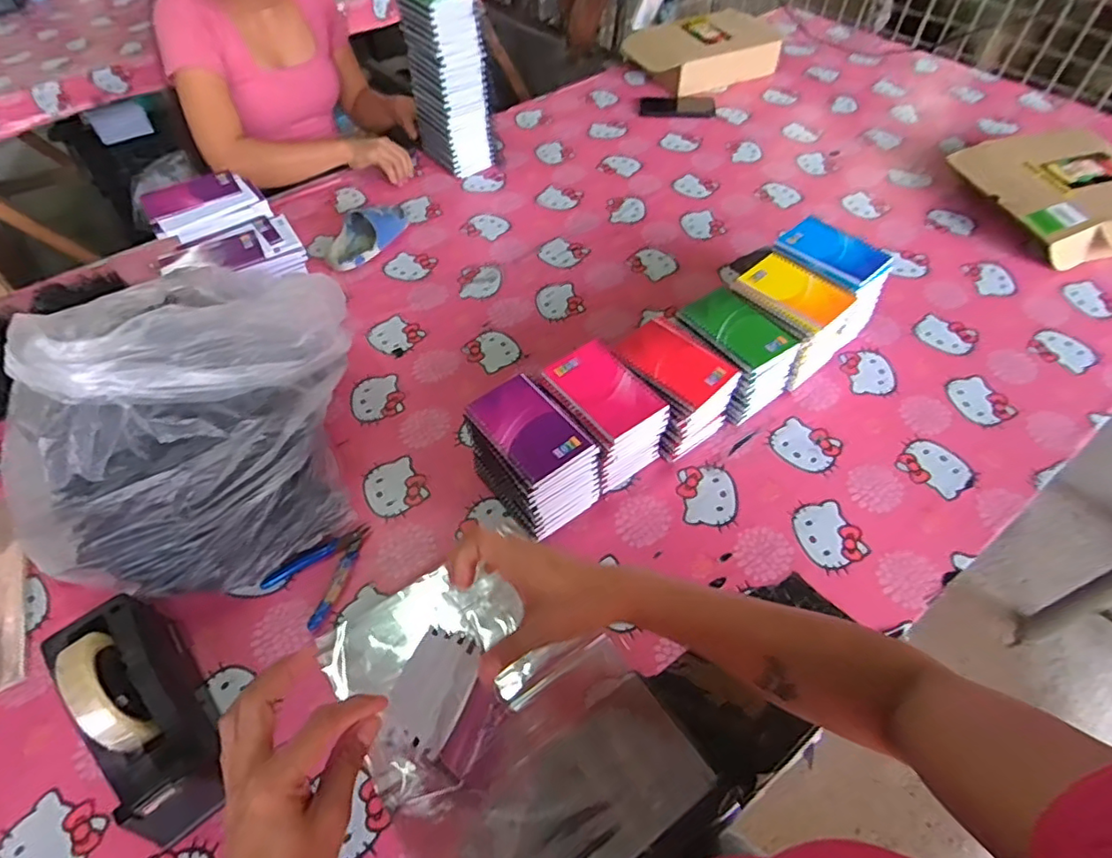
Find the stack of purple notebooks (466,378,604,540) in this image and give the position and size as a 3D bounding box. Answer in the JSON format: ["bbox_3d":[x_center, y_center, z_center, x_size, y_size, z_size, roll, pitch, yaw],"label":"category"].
[{"bbox_3d":[-0.026,0.031,0.662,0.098,0.133,0.135,-35,60,-23],"label":"stack of purple notebooks"}]

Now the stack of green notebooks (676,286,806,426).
[{"bbox_3d":[0.226,-0.094,0.754,0.101,0.107,0.135,-34,59,-21],"label":"stack of green notebooks"}]

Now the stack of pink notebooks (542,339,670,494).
[{"bbox_3d":[0.054,-0.013,0.697,0.093,0.120,0.125,-30,58,-20],"label":"stack of pink notebooks"}]

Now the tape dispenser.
[{"bbox_3d":[-0.367,0.247,0.514,0.073,0.131,0.202,-34,59,-22],"label":"tape dispenser"}]

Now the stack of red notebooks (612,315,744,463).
[{"bbox_3d":[0.142,-0.048,0.725,0.127,0.120,0.106,38,62,26],"label":"stack of red notebooks"}]

